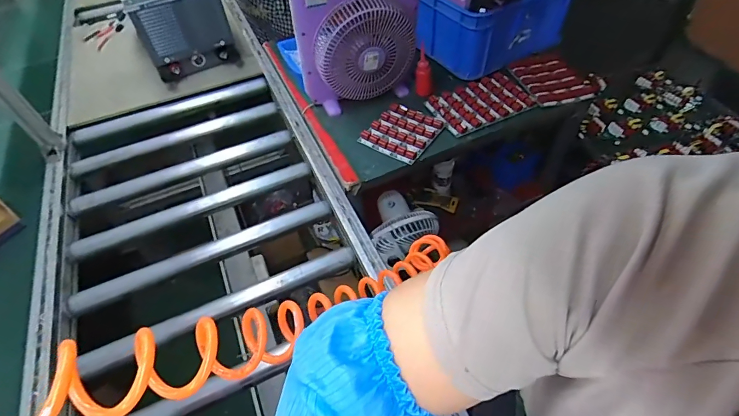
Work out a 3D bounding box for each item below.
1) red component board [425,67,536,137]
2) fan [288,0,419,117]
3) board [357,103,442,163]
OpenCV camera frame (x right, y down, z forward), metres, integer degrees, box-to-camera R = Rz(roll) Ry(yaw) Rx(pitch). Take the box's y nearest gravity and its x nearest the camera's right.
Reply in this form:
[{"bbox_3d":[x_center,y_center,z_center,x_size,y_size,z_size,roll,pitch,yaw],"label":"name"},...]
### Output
[{"bbox_3d":[0.314,-0.295,1.091,0.288,0.032,0.162,-22,53,-14],"label":"red component board"},{"bbox_3d":[-0.016,-0.421,1.001,0.322,0.363,0.096,-20,53,-12],"label":"fan"},{"bbox_3d":[0.086,-0.201,1.028,0.163,0.027,0.174,29,58,23],"label":"board"}]

